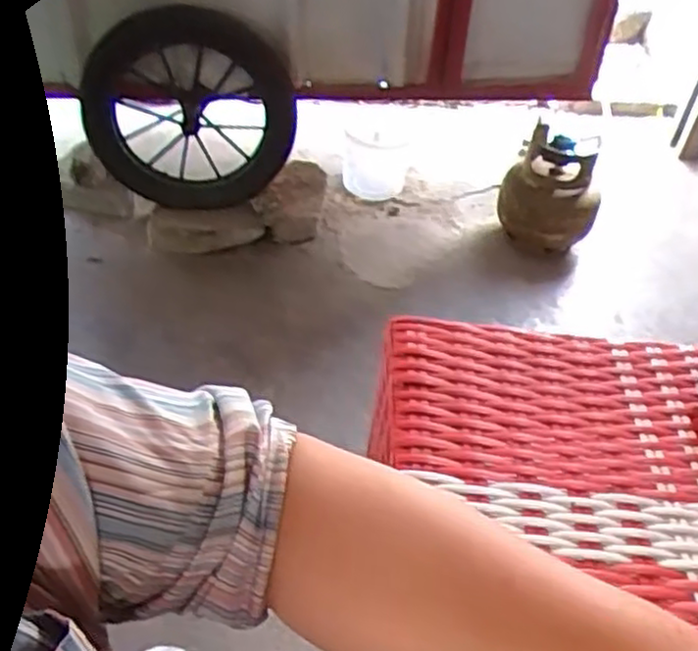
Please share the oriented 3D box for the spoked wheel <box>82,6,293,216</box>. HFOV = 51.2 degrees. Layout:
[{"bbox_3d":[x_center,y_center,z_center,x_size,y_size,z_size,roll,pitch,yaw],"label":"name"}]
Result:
[{"bbox_3d":[-0.351,-0.472,1.599,0.467,0.442,0.100,5,37,-10],"label":"spoked wheel"}]

